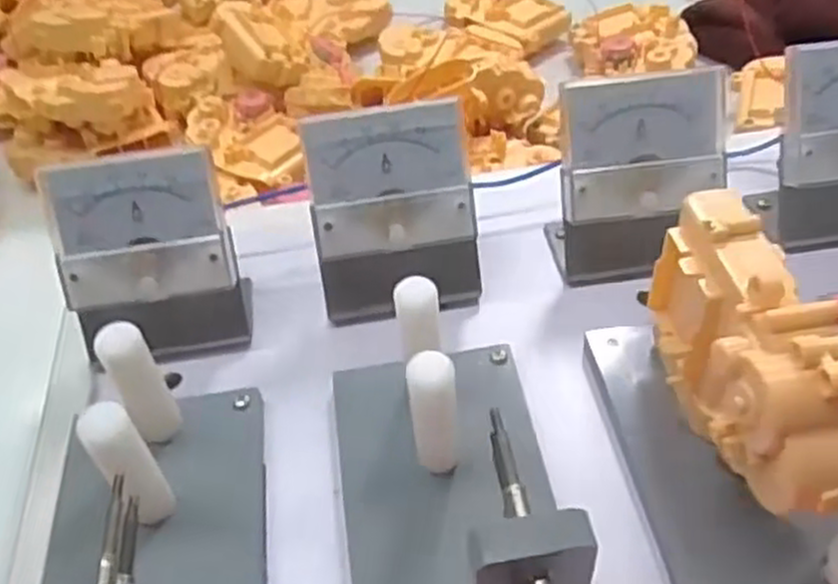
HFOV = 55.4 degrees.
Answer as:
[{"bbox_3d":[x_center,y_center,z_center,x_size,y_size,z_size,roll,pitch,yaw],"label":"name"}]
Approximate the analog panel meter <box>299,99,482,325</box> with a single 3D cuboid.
[{"bbox_3d":[-0.010,-0.031,0.320,0.063,0.074,0.038,-9,47,-2],"label":"analog panel meter"}]

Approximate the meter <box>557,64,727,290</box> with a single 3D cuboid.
[{"bbox_3d":[0.091,-0.047,0.324,0.067,0.070,0.038,-8,47,-2],"label":"meter"}]

